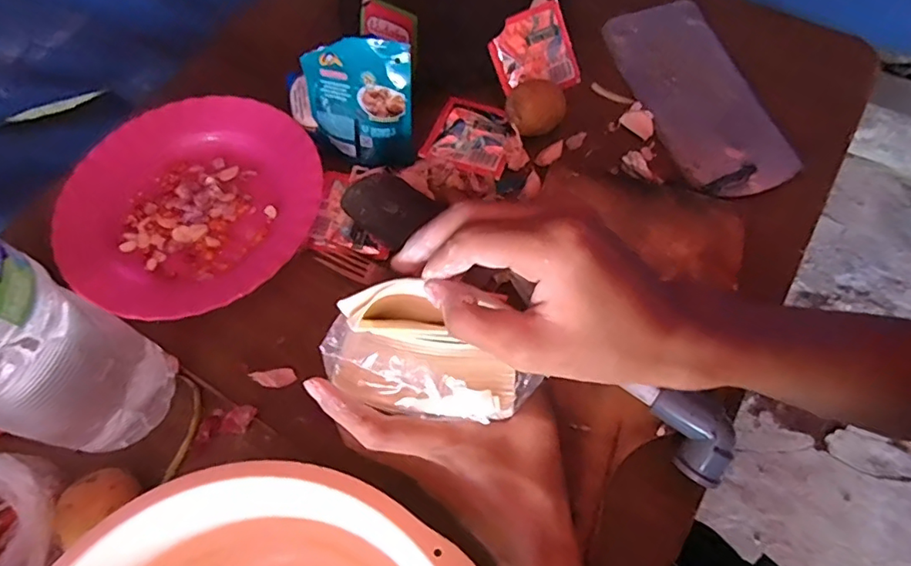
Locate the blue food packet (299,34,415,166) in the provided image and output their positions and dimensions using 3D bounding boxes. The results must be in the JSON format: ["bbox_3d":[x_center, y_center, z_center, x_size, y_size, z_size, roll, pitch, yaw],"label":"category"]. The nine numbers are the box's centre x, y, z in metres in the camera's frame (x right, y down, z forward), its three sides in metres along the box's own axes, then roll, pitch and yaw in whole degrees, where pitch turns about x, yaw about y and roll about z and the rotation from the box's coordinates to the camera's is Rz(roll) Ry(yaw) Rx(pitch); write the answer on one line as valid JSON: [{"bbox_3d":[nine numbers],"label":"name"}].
[{"bbox_3d":[-0.079,-0.150,0.454,0.091,0.108,0.019,17,44,11],"label":"blue food packet"}]

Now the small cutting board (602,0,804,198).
[{"bbox_3d":[0.219,-0.178,0.509,0.100,0.014,0.232,-15,65,-5],"label":"small cutting board"}]

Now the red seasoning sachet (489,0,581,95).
[{"bbox_3d":[0.074,-0.214,0.515,0.074,0.010,0.078,-27,109,-8],"label":"red seasoning sachet"}]

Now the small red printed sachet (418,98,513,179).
[{"bbox_3d":[0.017,-0.136,0.505,0.077,0.006,0.074,21,67,13],"label":"small red printed sachet"}]

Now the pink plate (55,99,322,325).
[{"bbox_3d":[-0.223,-0.070,0.470,0.214,0.021,0.210,-1,64,3],"label":"pink plate"}]

